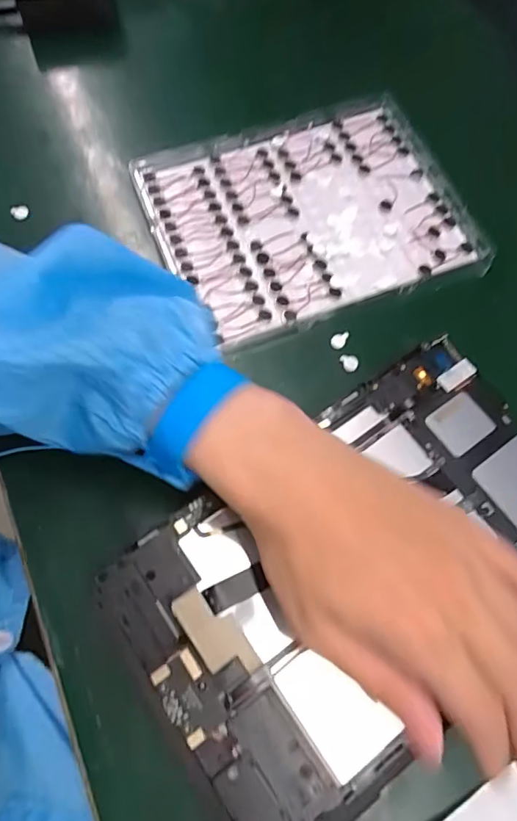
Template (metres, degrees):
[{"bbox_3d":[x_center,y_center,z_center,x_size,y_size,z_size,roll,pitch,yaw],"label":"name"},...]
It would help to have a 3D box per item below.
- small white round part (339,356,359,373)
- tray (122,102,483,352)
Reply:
[{"bbox_3d":[0.058,-0.031,0.321,0.013,0.006,0.008,24,71,7],"label":"small white round part"},{"bbox_3d":[0.035,-0.140,0.356,0.207,0.008,0.166,-20,71,-8],"label":"tray"}]

